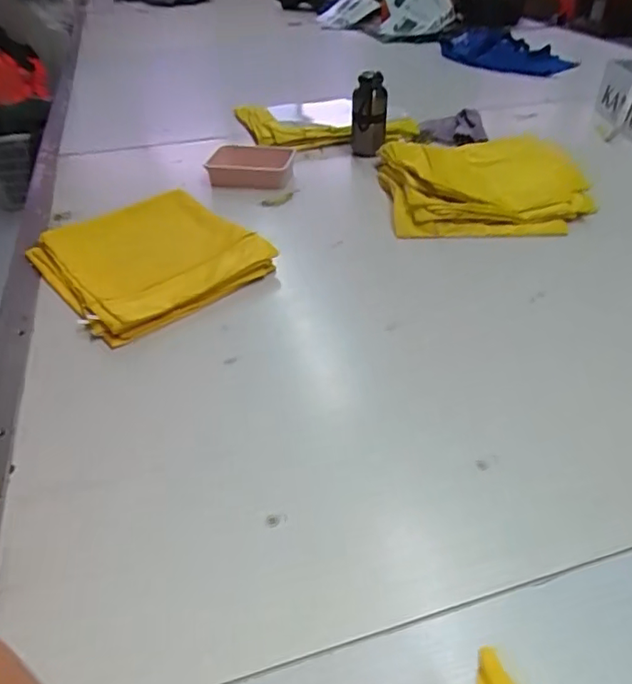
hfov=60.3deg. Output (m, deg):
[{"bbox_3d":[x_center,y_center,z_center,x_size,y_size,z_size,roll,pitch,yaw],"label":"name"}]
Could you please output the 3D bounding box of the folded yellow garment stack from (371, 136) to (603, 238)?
[{"bbox_3d":[0.323,-0.339,1.081,0.374,0.067,0.401,-1,39,0],"label":"folded yellow garment stack"}]

